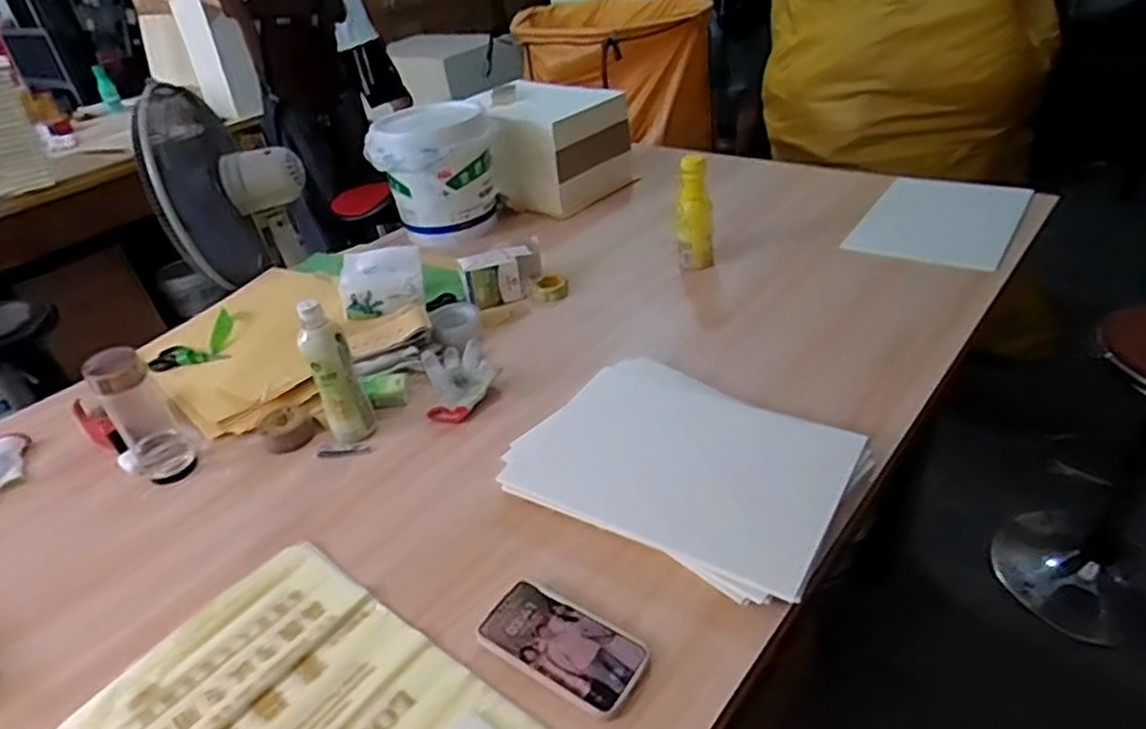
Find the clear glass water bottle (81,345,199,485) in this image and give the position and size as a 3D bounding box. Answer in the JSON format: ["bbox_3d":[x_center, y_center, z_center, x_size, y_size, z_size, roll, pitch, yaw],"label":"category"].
[{"bbox_3d":[-0.595,0.067,0.957,0.069,0.177,0.077,-31,41,-29],"label":"clear glass water bottle"}]

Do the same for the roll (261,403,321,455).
[{"bbox_3d":[-0.419,0.092,1.030,0.076,0.040,0.076,-5,35,4],"label":"roll"}]

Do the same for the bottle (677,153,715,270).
[{"bbox_3d":[0.220,-0.275,1.262,0.065,0.202,0.054,-3,35,7],"label":"bottle"}]

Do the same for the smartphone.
[{"bbox_3d":[-0.012,0.275,0.692,0.163,0.009,0.085,18,42,32],"label":"smartphone"}]

